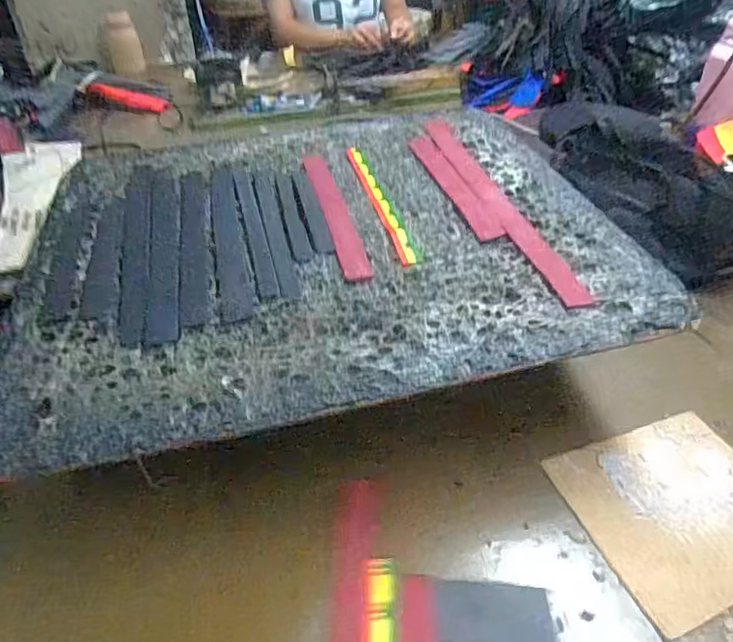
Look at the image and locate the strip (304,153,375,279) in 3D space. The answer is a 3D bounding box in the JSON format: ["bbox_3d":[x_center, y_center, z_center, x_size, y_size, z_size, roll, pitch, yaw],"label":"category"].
[{"bbox_3d":[-0.035,-0.122,0.610,0.028,0.004,0.265,-9,39,-9],"label":"strip"}]

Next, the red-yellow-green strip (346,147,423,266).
[{"bbox_3d":[0.014,-0.136,0.623,0.022,0.004,0.261,-9,39,-10],"label":"red-yellow-green strip"}]

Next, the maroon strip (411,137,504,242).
[{"bbox_3d":[0.095,-0.156,0.629,0.033,0.007,0.240,-9,39,-10],"label":"maroon strip"}]

